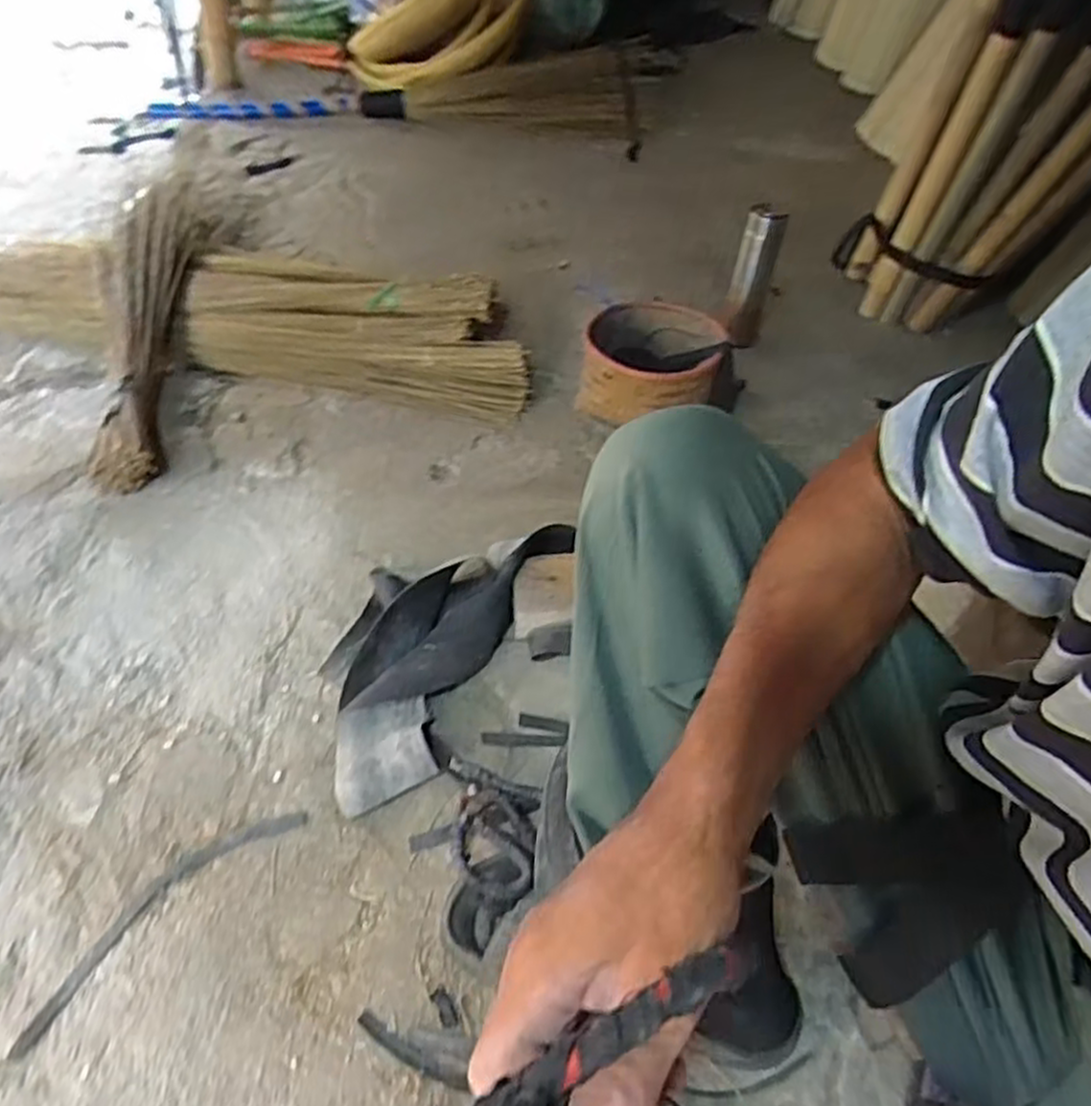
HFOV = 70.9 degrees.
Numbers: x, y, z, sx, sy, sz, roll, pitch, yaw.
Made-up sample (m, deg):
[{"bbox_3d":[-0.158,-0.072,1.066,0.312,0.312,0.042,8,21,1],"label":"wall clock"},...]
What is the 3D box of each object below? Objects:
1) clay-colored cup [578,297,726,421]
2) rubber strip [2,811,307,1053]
[{"bbox_3d":[0.153,-0.268,1.126,0.192,0.122,0.205,14,47,8],"label":"clay-colored cup"},{"bbox_3d":[-0.332,0.308,0.665,0.050,0.009,0.261,36,54,26],"label":"rubber strip"}]

